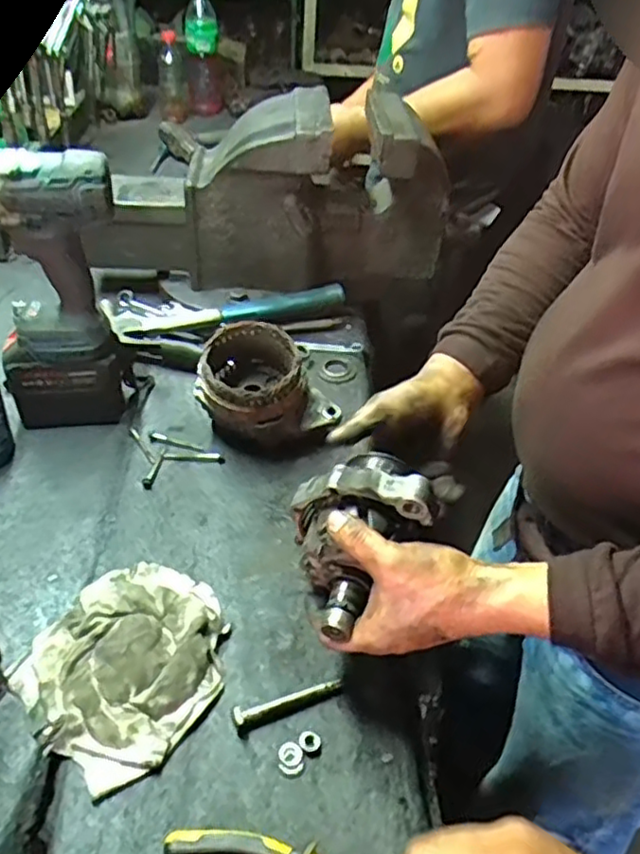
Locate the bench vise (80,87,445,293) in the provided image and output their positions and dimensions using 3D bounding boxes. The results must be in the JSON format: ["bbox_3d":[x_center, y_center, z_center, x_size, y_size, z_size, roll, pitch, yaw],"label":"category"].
[{"bbox_3d":[-0.067,-0.320,0.944,0.484,0.250,0.173,4,40,-1],"label":"bench vise"}]

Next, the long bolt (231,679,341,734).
[{"bbox_3d":[-0.027,0.219,0.537,0.091,0.020,0.017,-15,44,-22],"label":"long bolt"}]

